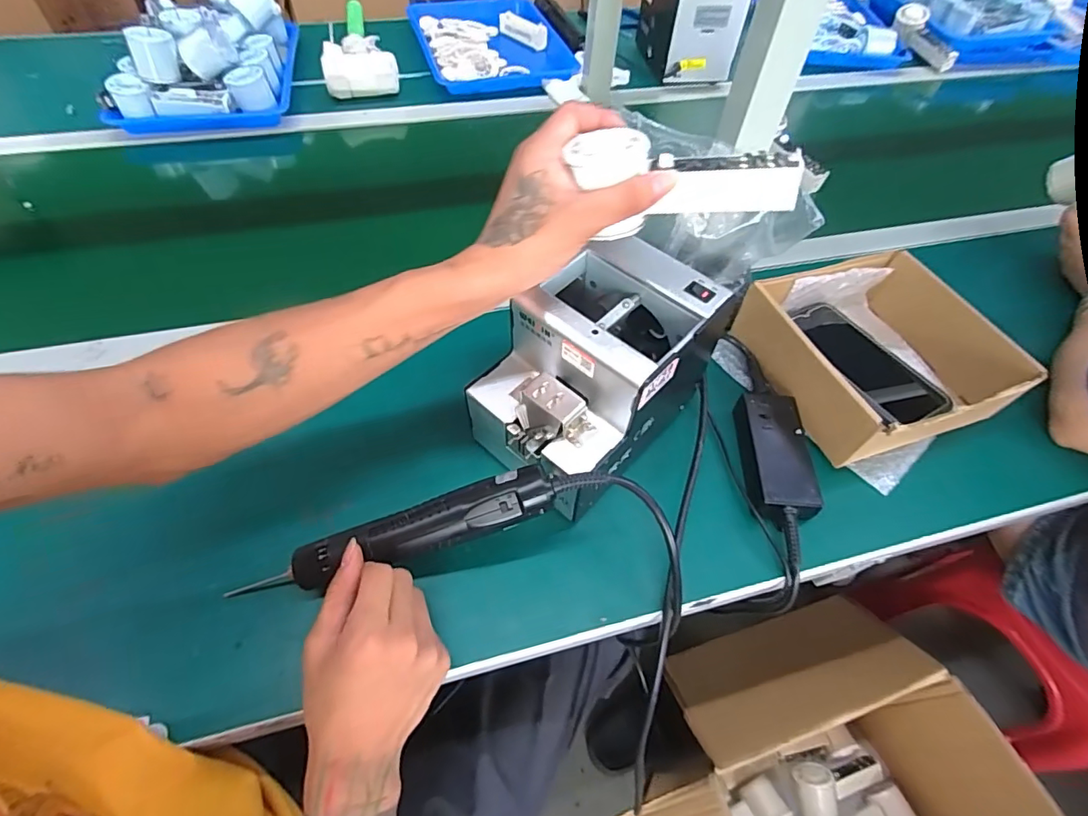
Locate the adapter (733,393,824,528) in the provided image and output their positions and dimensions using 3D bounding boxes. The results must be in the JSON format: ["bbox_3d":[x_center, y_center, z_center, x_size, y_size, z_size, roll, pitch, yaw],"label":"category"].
[{"bbox_3d":[0.205,0.041,0.460,0.054,0.025,0.119,4,55,-1],"label":"adapter"}]

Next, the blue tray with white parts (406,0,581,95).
[{"bbox_3d":[-0.103,-0.677,0.961,0.252,0.042,0.360,-12,57,-12],"label":"blue tray with white parts"}]

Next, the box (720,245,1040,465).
[{"bbox_3d":[0.328,-0.056,0.510,0.217,0.074,0.195,-15,58,-14],"label":"box"}]

